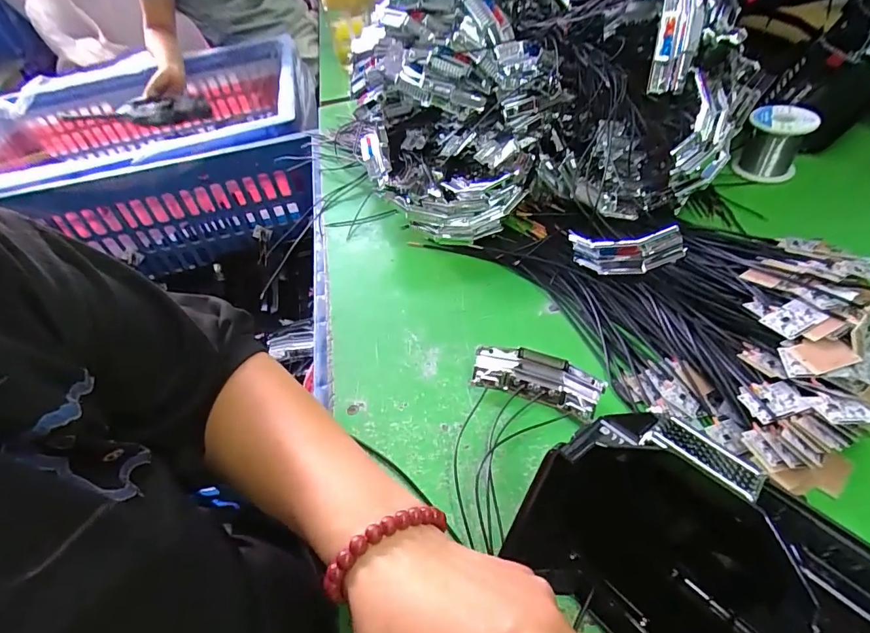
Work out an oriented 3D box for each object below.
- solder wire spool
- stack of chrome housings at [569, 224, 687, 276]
[{"bbox_3d":[0.383,-0.194,0.510,0.059,0.070,0.059,22,55,28],"label":"solder wire spool"},{"bbox_3d":[0.166,-0.058,0.402,0.096,0.037,0.015,5,40,48],"label":"stack of chrome housings"}]

